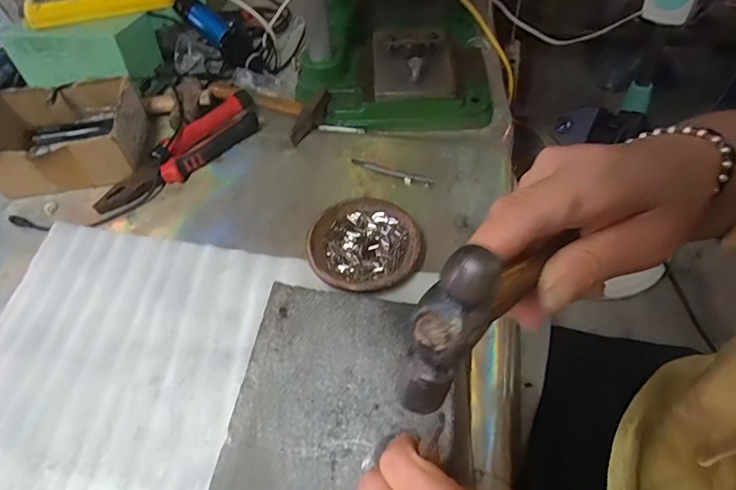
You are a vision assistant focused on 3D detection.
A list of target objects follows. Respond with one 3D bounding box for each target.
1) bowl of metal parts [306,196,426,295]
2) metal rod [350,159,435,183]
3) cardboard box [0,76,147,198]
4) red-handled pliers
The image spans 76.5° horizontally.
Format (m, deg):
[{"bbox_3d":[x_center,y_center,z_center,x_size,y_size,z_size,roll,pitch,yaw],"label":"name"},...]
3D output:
[{"bbox_3d":[-0.002,0.003,0.466,0.111,0.021,0.109,-2,52,2],"label":"bowl of metal parts"},{"bbox_3d":[0.027,-0.085,0.536,0.103,0.008,0.011,22,57,19],"label":"metal rod"},{"bbox_3d":[-0.358,-0.132,0.559,0.157,0.066,0.129,-10,52,-5],"label":"cardboard box"},{"bbox_3d":[-0.220,-0.112,0.556,0.218,0.030,0.053,-39,60,-23],"label":"red-handled pliers"}]

